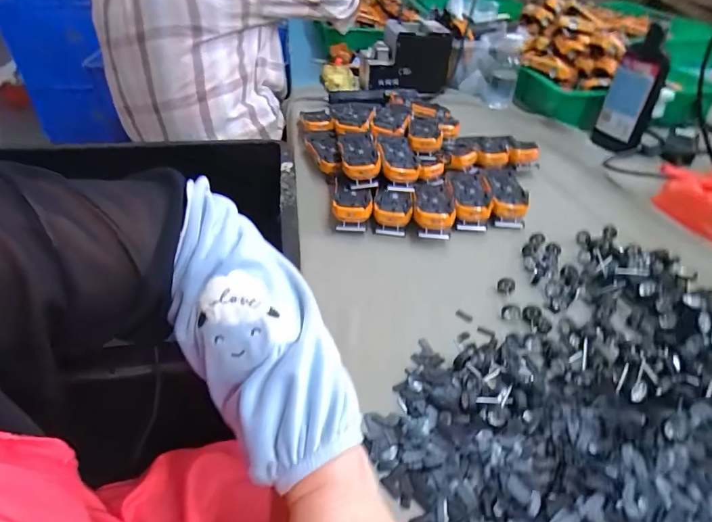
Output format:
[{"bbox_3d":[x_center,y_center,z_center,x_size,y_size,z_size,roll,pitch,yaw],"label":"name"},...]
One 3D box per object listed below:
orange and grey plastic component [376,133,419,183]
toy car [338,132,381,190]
[{"bbox_3d":[0.060,-0.155,0.662,0.051,0.033,0.121,-2,39,-4],"label":"orange and grey plastic component"},{"bbox_3d":[0.003,-0.160,0.666,0.054,0.038,0.131,-2,39,-4],"label":"toy car"}]

